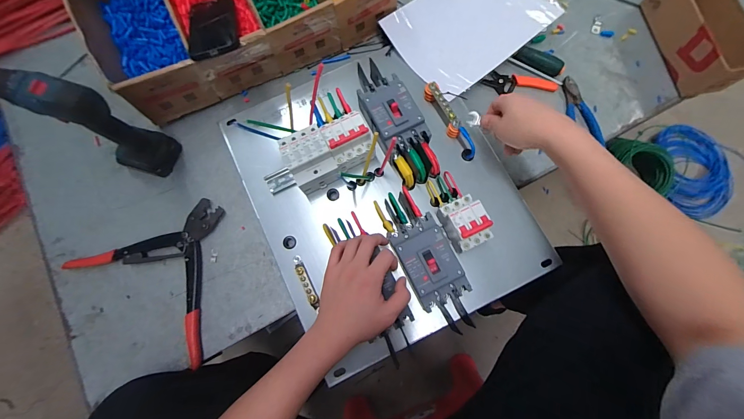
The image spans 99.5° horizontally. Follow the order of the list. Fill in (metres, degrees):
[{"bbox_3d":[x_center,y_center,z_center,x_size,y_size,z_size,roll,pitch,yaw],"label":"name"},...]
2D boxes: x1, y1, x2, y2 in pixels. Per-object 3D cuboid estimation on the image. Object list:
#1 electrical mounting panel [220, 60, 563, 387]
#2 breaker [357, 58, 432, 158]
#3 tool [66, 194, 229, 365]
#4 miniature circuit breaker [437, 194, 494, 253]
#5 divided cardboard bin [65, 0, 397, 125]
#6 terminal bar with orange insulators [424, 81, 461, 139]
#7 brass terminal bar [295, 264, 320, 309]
[{"bbox_3d":[0.016,-0.043,0.525,0.421,0.096,0.484,-25,78,-8],"label":"electrical mounting panel"},{"bbox_3d":[0.021,-0.173,0.540,0.080,0.071,0.176,-25,79,-6],"label":"breaker"},{"bbox_3d":[-0.378,0.110,0.513,0.224,0.021,0.255,2,76,-2],"label":"tool"},{"bbox_3d":[0.142,0.023,0.492,0.057,0.077,0.079,-25,78,-8],"label":"miniature circuit breaker"},{"bbox_3d":[-0.243,-0.396,0.582,0.520,0.112,0.306,-24,78,-7],"label":"divided cardboard bin"},{"bbox_3d":[0.124,-0.174,0.559,0.018,0.038,0.104,-24,78,-7],"label":"terminal bar with orange insulators"},{"bbox_3d":[-0.103,0.121,0.505,0.016,0.023,0.075,-26,78,-8],"label":"brass terminal bar"}]

